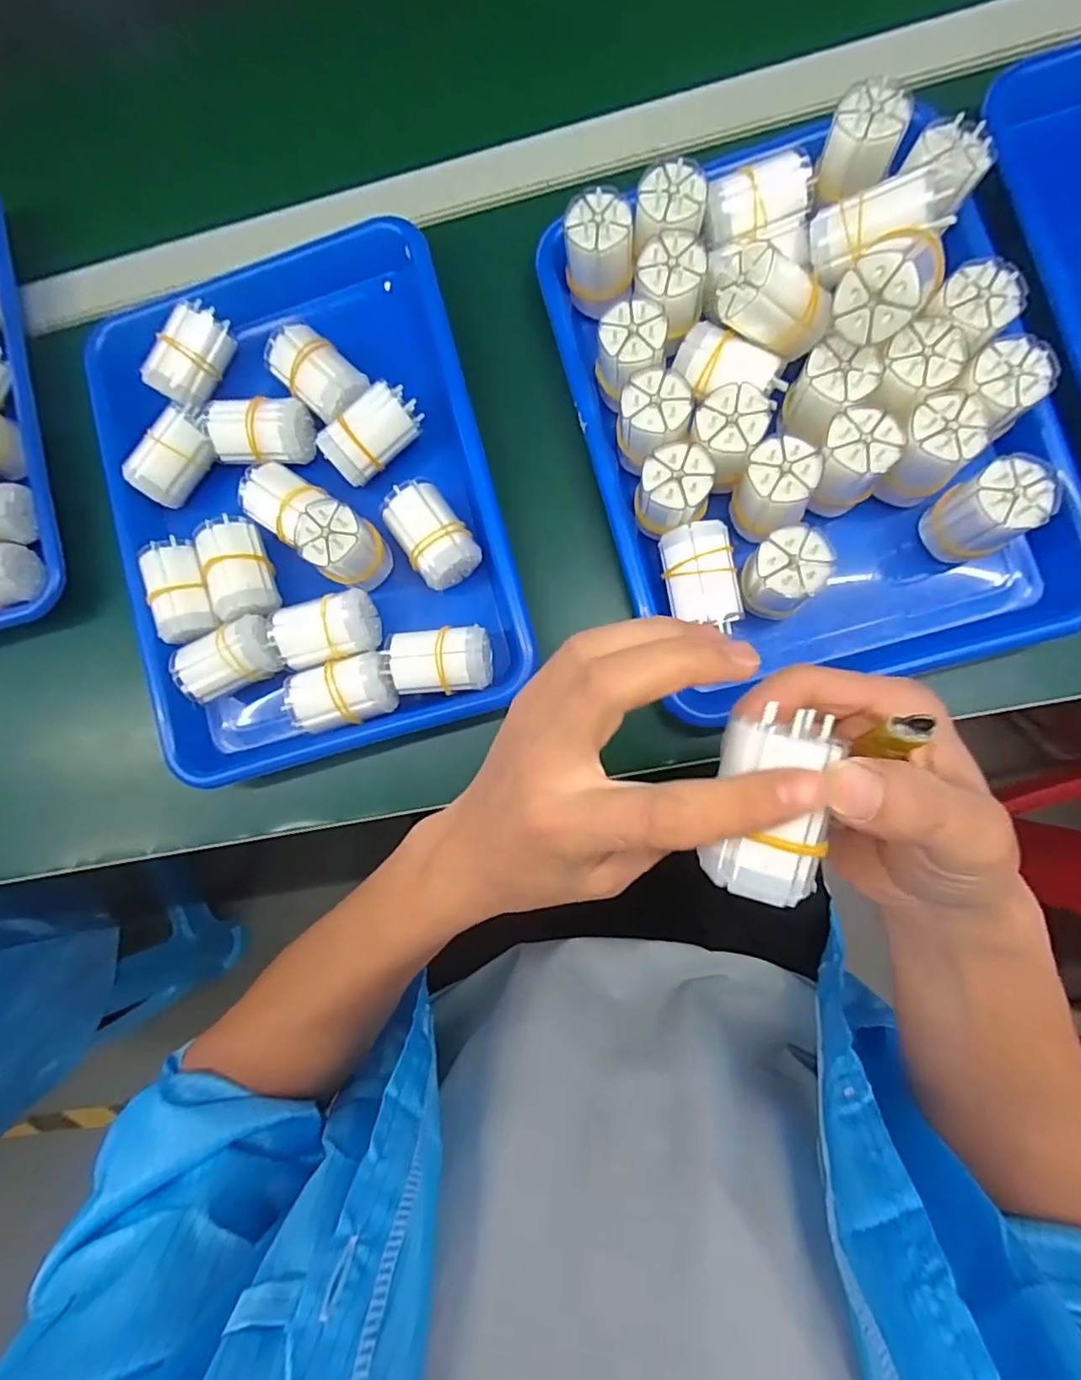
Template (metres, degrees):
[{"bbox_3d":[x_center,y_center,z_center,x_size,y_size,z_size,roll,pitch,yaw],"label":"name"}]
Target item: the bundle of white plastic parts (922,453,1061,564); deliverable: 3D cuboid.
[{"bbox_3d":[0.237,-0.095,0.317,0.038,0.051,0.039,-1,85,8],"label":"bundle of white plastic parts"}]

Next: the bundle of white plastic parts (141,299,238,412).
[{"bbox_3d":[-0.229,-0.220,0.388,0.034,0.031,0.062,29,89,9],"label":"bundle of white plastic parts"}]

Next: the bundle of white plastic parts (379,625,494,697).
[{"bbox_3d":[-0.061,-0.016,0.362,0.062,0.034,0.037,-6,84,7],"label":"bundle of white plastic parts"}]

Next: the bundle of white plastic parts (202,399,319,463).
[{"bbox_3d":[-0.181,-0.168,0.386,0.061,0.032,0.041,4,85,8],"label":"bundle of white plastic parts"}]

